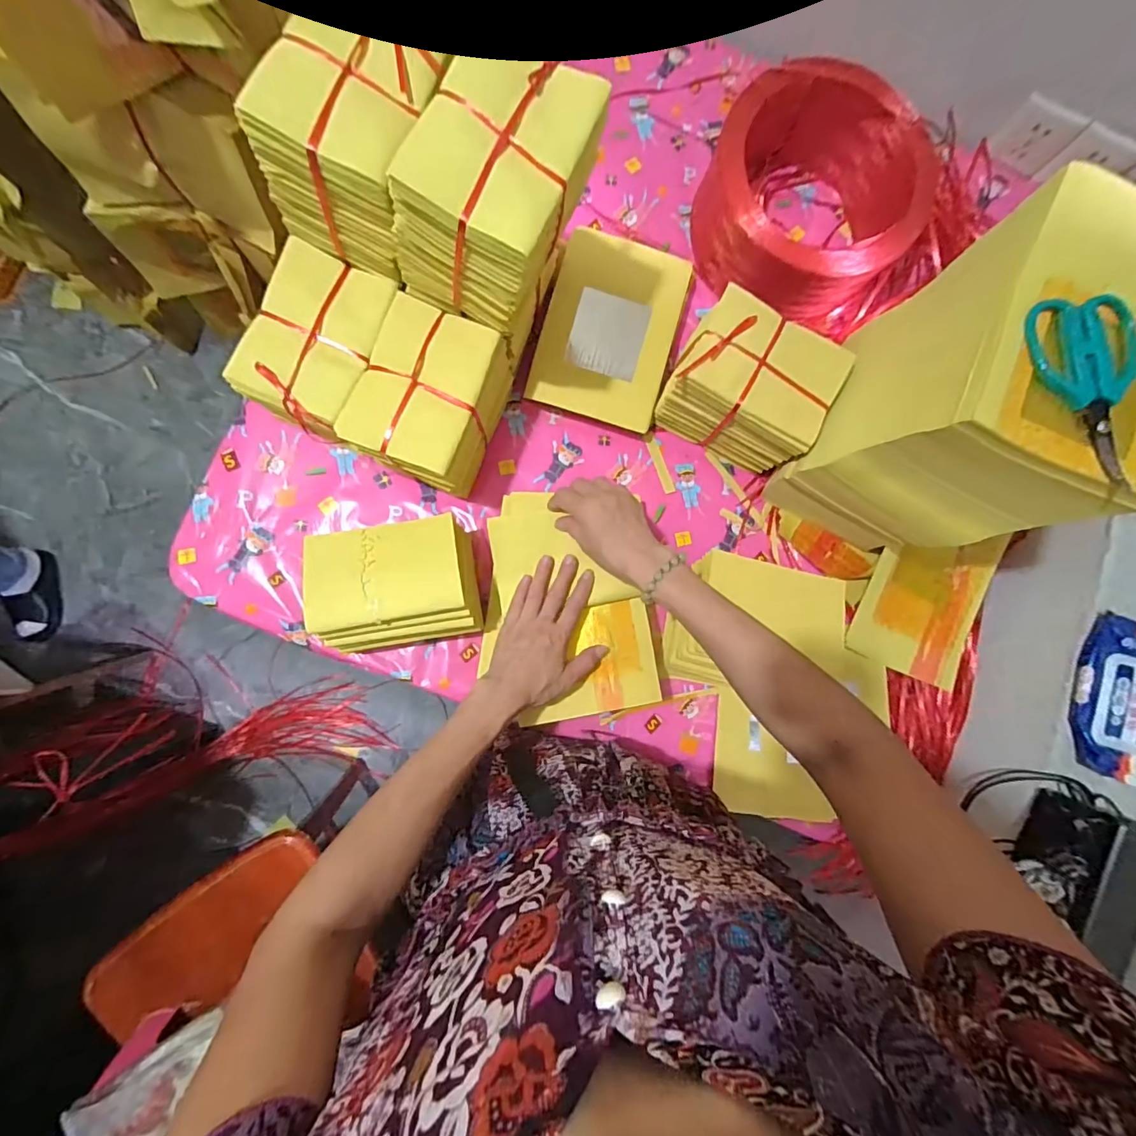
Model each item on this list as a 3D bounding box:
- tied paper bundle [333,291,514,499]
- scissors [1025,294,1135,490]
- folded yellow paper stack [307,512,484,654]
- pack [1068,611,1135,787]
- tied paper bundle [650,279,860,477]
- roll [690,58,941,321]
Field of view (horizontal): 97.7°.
[{"bbox_3d":[-0.155,-0.186,0.573,0.130,0.131,0.167,21,84,-5],"label":"tied paper bundle"},{"bbox_3d":[0.399,-0.136,0.380,0.077,0.017,0.146,-3,86,-7],"label":"scissors"},{"bbox_3d":[-0.194,0.020,0.572,0.171,0.112,0.133,-10,87,-7],"label":"folded yellow paper stack"},{"bbox_3d":[0.596,0.137,0.533,0.097,0.029,0.173,23,84,-5],"label":"pack"},{"bbox_3d":[0.214,-0.213,0.606,0.166,0.149,0.119,29,83,-4],"label":"tied paper bundle"},{"bbox_3d":[0.307,-0.479,0.649,0.239,0.139,0.253,0,86,-7],"label":"roll"}]

